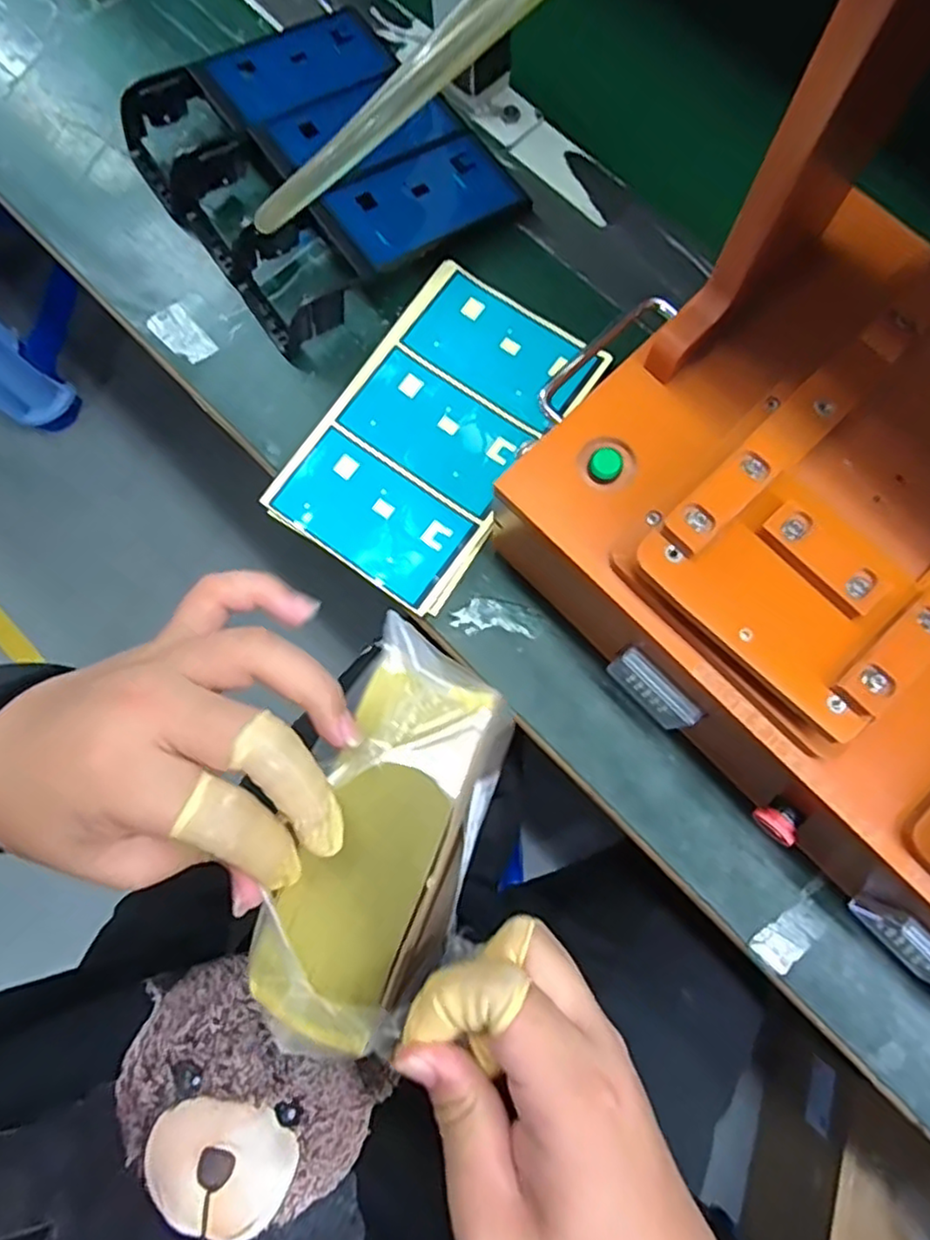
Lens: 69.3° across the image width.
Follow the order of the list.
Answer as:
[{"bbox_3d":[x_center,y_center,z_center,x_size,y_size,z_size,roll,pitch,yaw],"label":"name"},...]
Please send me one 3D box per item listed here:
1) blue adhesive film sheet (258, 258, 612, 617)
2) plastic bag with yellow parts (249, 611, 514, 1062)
[{"bbox_3d":[-0.019,-0.131,0.470,0.143,0.008,0.225,34,81,8],"label":"blue adhesive film sheet"},{"bbox_3d":[-0.028,0.086,0.254,0.066,0.033,0.153,19,85,5],"label":"plastic bag with yellow parts"}]

